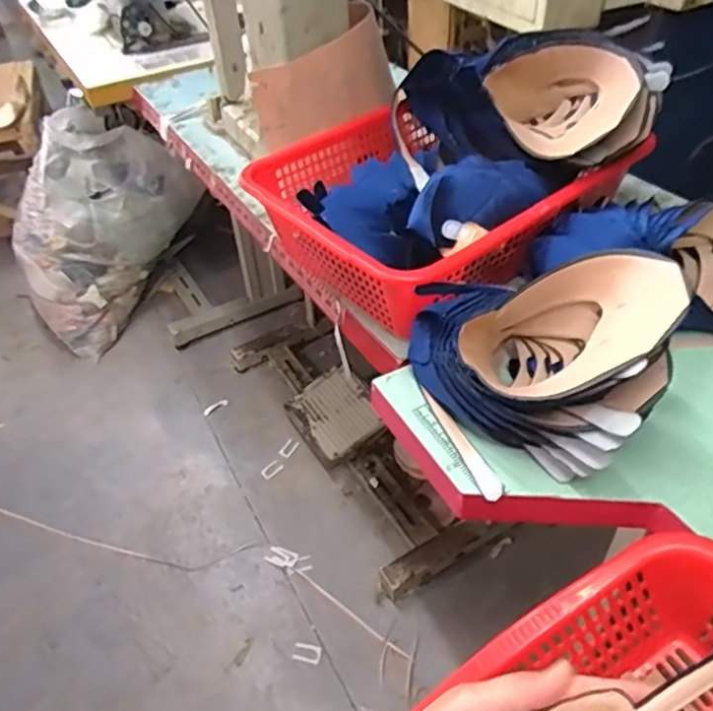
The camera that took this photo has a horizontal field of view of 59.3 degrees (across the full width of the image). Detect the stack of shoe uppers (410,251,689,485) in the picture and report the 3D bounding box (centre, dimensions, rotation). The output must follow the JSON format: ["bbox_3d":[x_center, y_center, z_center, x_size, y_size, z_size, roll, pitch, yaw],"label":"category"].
[{"bbox_3d":[0.147,-0.008,0.543,0.219,0.159,0.124,24,51,27],"label":"stack of shoe uppers"}]

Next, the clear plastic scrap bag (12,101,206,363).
[{"bbox_3d":[-0.695,-0.343,1.739,0.491,0.555,0.275,-26,48,-21],"label":"clear plastic scrap bag"}]

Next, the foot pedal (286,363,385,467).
[{"bbox_3d":[-0.053,0.148,1.494,0.172,0.040,0.218,-38,54,-6],"label":"foot pedal"}]

